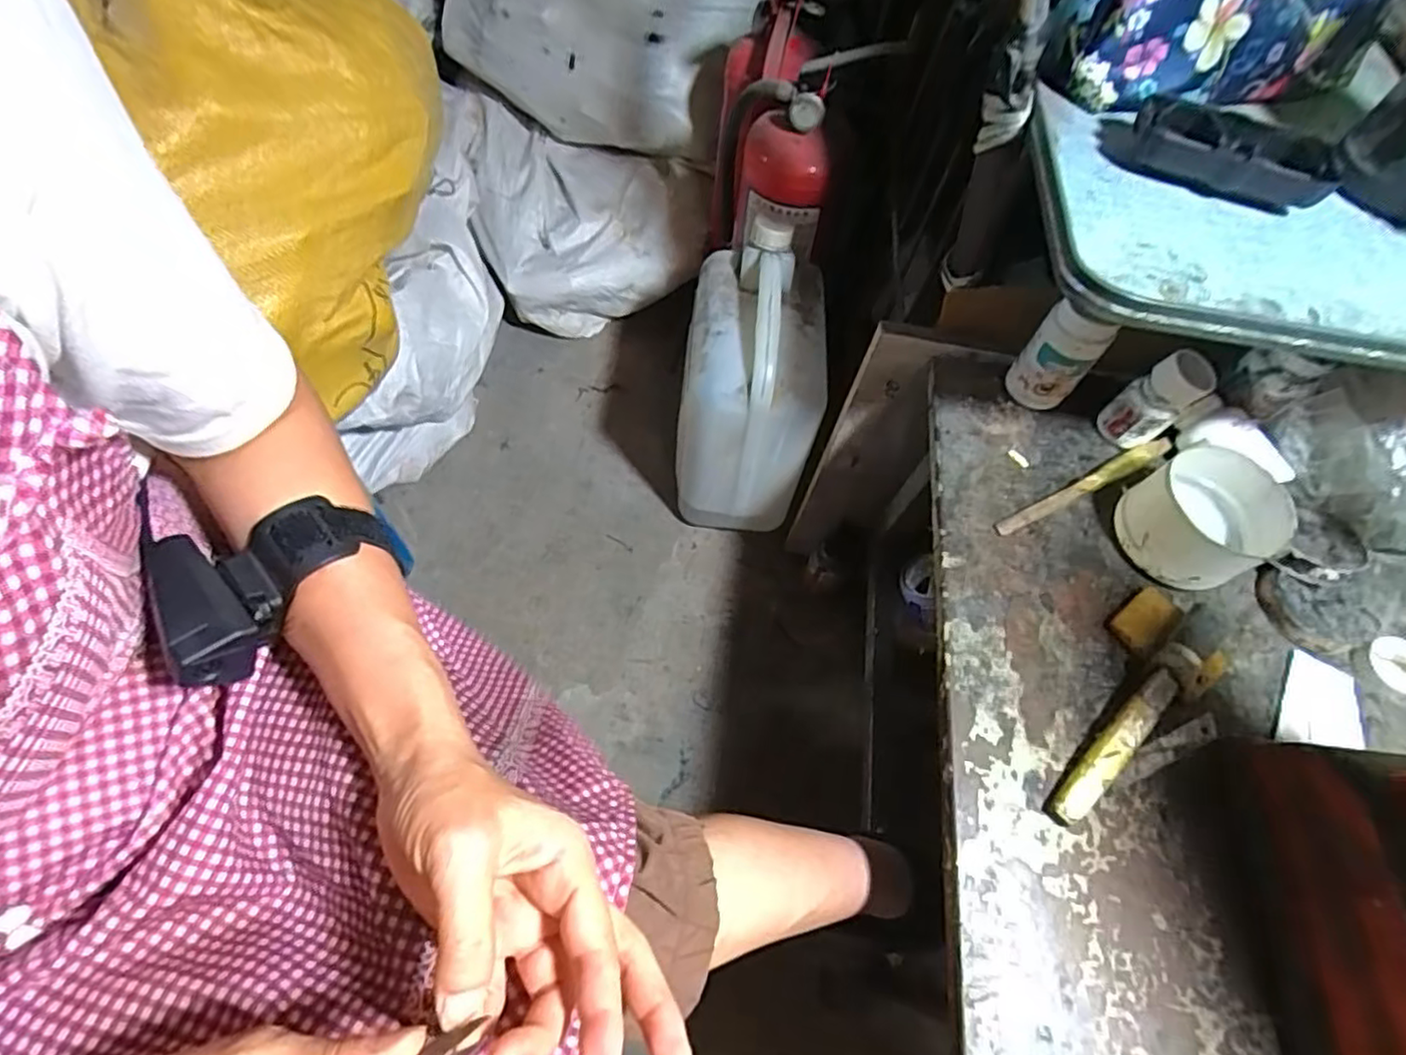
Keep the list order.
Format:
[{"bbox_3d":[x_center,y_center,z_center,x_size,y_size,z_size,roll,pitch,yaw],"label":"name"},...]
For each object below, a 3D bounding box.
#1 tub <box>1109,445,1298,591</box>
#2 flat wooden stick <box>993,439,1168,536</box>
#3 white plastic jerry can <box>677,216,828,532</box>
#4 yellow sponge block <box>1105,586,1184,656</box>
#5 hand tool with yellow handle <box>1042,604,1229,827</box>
[{"bbox_3d":[0.359,-0.005,0.485,0.087,0.059,0.089,2,62,-3],"label":"tub"},{"bbox_3d":[0.297,-0.033,0.518,0.171,0.010,0.017,-26,67,-17],"label":"flat wooden stick"},{"bbox_3d":[0.047,-0.161,0.803,0.150,0.287,0.214,1,62,-4],"label":"white plastic jerry can"},{"bbox_3d":[0.316,0.066,0.476,0.053,0.011,0.034,-33,69,-19],"label":"yellow sponge block"},{"bbox_3d":[0.282,0.122,0.430,0.026,0.034,0.177,42,67,17],"label":"hand tool with yellow handle"}]

